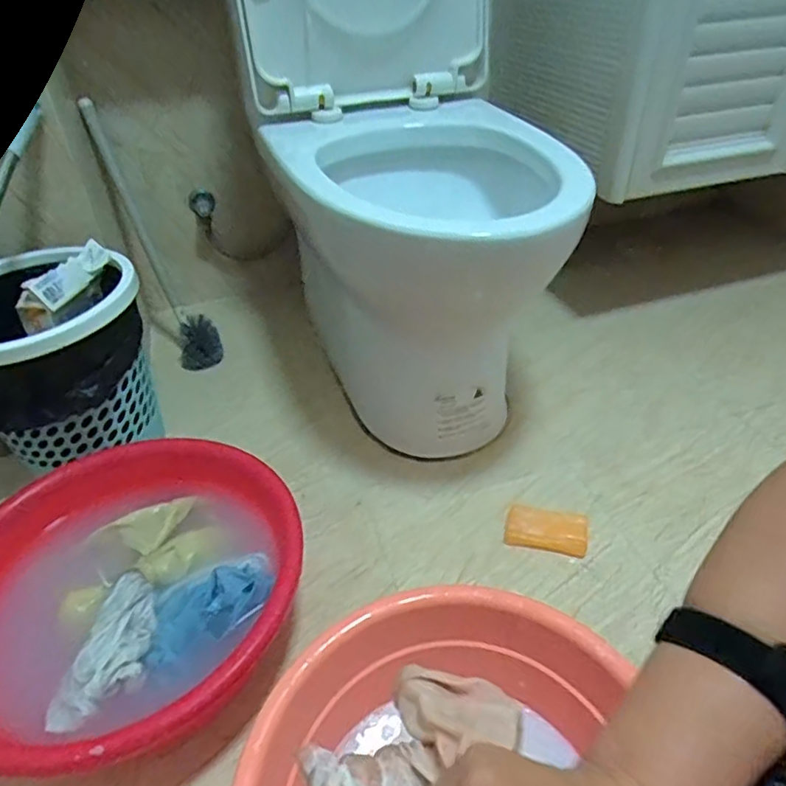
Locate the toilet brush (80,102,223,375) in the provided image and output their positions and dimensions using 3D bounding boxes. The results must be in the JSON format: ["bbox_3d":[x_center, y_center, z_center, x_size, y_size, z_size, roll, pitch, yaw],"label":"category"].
[{"bbox_3d":[-0.443,-0.269,1.052,0.066,0.490,0.105,-27,4,-27],"label":"toilet brush"}]

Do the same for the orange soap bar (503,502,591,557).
[{"bbox_3d":[0.199,0.173,0.754,0.103,0.020,0.065,7,40,11],"label":"orange soap bar"}]

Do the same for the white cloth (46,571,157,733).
[{"bbox_3d":[-0.276,0.246,0.569,0.071,0.024,0.151,2,37,6],"label":"white cloth"}]

